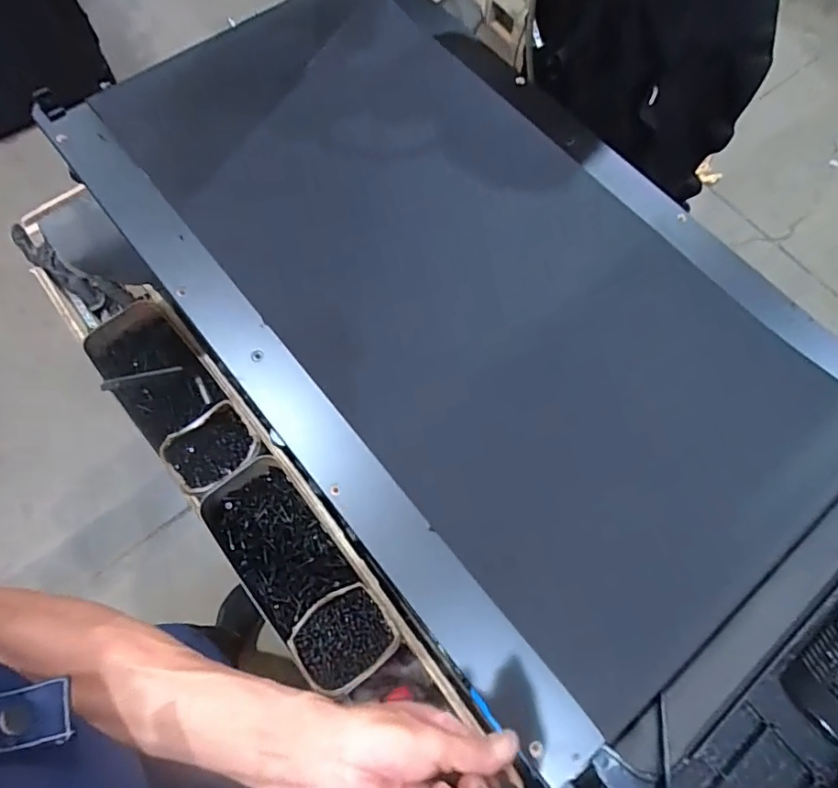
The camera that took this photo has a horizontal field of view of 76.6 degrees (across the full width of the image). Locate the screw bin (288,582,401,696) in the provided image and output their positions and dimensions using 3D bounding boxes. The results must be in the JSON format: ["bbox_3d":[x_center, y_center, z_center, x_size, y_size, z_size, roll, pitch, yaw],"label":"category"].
[{"bbox_3d":[-0.097,0.314,0.681,0.121,0.039,0.104,-36,75,-13],"label":"screw bin"}]

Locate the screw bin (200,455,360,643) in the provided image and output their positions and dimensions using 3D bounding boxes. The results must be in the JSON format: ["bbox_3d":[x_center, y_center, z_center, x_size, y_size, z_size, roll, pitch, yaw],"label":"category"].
[{"bbox_3d":[-0.195,0.204,0.731,0.124,0.049,0.214,-36,75,-13],"label":"screw bin"}]

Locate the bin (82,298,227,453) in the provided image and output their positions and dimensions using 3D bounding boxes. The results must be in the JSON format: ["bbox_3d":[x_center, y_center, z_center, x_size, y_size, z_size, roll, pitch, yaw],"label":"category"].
[{"bbox_3d":[-0.390,-0.028,0.783,0.124,0.051,0.209,-39,76,-14],"label":"bin"}]

